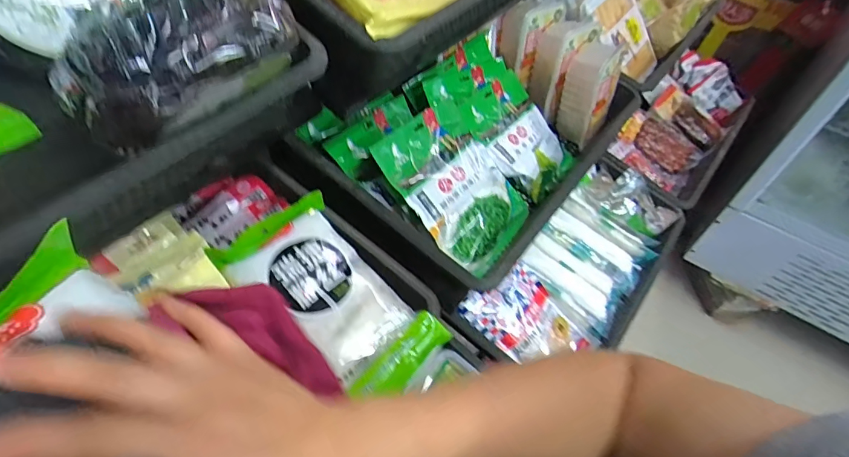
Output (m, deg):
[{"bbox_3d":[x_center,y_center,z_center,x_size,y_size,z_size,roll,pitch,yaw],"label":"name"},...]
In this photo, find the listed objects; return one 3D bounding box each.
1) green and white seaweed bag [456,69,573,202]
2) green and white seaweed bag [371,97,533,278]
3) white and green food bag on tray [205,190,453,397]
[{"bbox_3d":[0.174,-0.170,0.824,0.214,0.029,0.174,48,56,-5],"label":"green and white seaweed bag"},{"bbox_3d":[0.054,-0.065,0.675,0.182,0.034,0.231,-42,100,-31],"label":"green and white seaweed bag"},{"bbox_3d":[-0.102,0.074,0.532,0.256,0.034,0.135,41,58,6],"label":"white and green food bag on tray"}]

